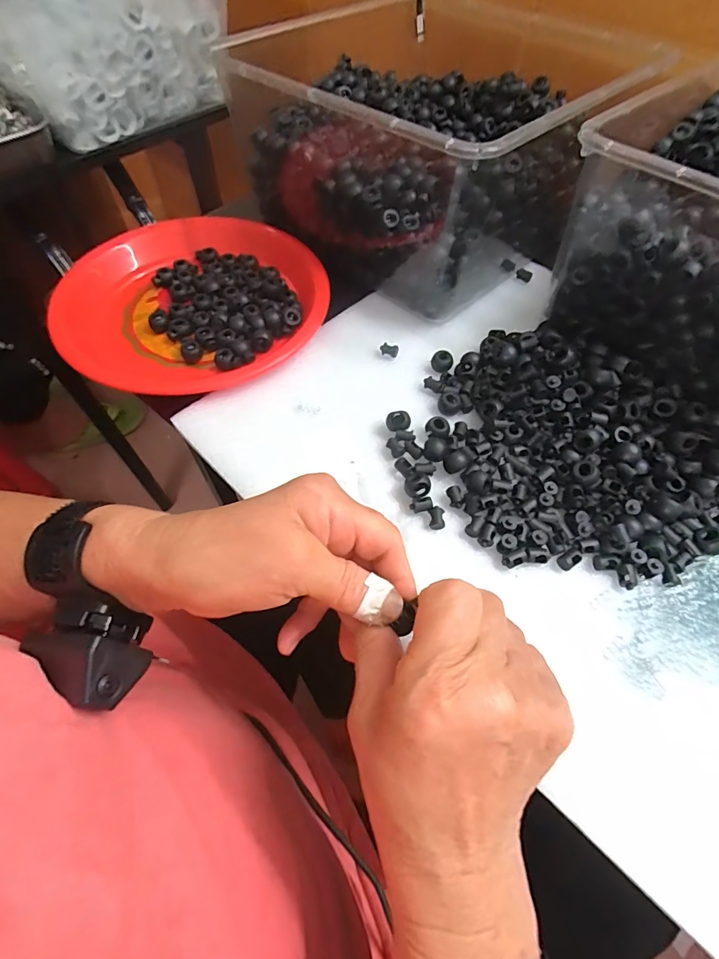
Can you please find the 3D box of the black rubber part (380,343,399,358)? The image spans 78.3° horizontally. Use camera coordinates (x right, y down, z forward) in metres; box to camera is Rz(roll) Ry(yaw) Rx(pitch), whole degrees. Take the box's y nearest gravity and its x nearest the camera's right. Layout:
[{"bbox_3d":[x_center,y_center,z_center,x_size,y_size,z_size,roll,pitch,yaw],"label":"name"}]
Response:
[{"bbox_3d":[0.025,-0.108,0.369,0.016,0.008,0.008,18,60,9],"label":"black rubber part"}]

